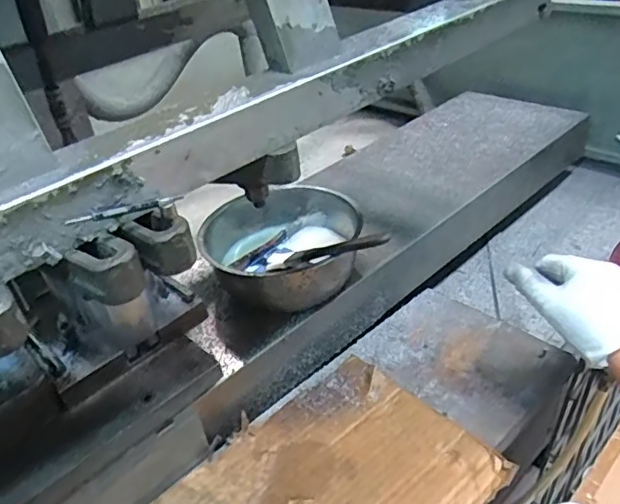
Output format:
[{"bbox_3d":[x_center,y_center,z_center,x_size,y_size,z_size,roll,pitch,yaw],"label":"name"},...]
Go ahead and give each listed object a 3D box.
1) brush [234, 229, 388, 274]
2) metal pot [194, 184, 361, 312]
[{"bbox_3d":[0.006,-0.004,0.617,0.211,0.021,0.077,-7,26,47],"label":"brush"},{"bbox_3d":[-0.030,0.001,0.669,0.179,0.083,0.168,-5,35,3],"label":"metal pot"}]

